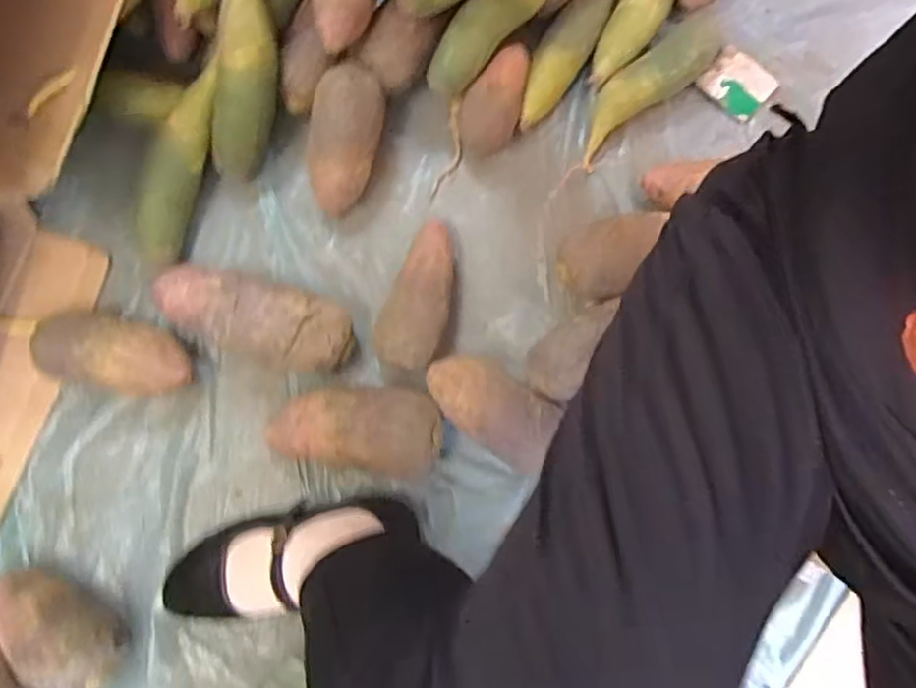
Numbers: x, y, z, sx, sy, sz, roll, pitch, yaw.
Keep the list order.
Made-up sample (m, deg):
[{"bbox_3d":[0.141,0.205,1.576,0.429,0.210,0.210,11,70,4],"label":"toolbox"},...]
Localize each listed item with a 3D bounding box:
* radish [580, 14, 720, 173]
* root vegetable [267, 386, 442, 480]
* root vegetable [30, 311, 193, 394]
[{"bbox_3d":[0.199,-0.276,0.700,0.193,0.049,0.062,-43,83,-8],"label":"radish"},{"bbox_3d":[-0.097,0.083,0.609,0.158,0.089,0.080,-2,80,-1],"label":"root vegetable"},{"bbox_3d":[-0.329,0.011,0.634,0.140,0.064,0.074,10,80,1],"label":"root vegetable"}]

